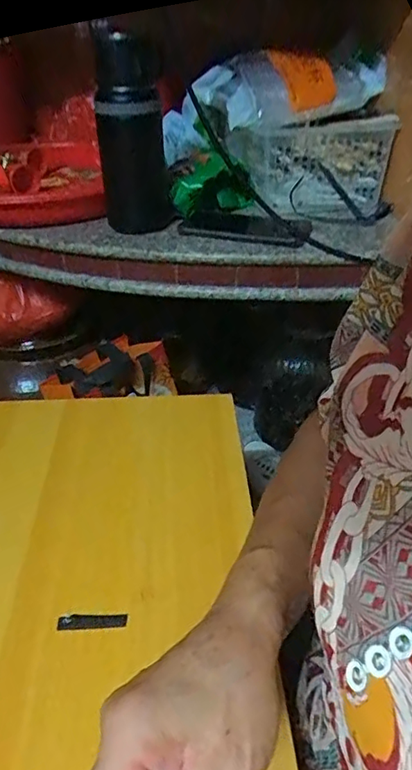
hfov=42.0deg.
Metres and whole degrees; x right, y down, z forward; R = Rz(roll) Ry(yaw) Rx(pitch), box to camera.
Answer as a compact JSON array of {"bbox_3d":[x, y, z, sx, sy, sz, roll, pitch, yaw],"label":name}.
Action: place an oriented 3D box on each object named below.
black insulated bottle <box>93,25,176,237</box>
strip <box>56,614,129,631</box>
[{"bbox_3d":[-0.087,-0.304,0.667,0.085,0.216,0.089,-3,35,-3],"label":"black insulated bottle"},{"bbox_3d":[-0.074,0.154,0.351,0.045,0.004,0.012,0,33,-2],"label":"strip"}]

